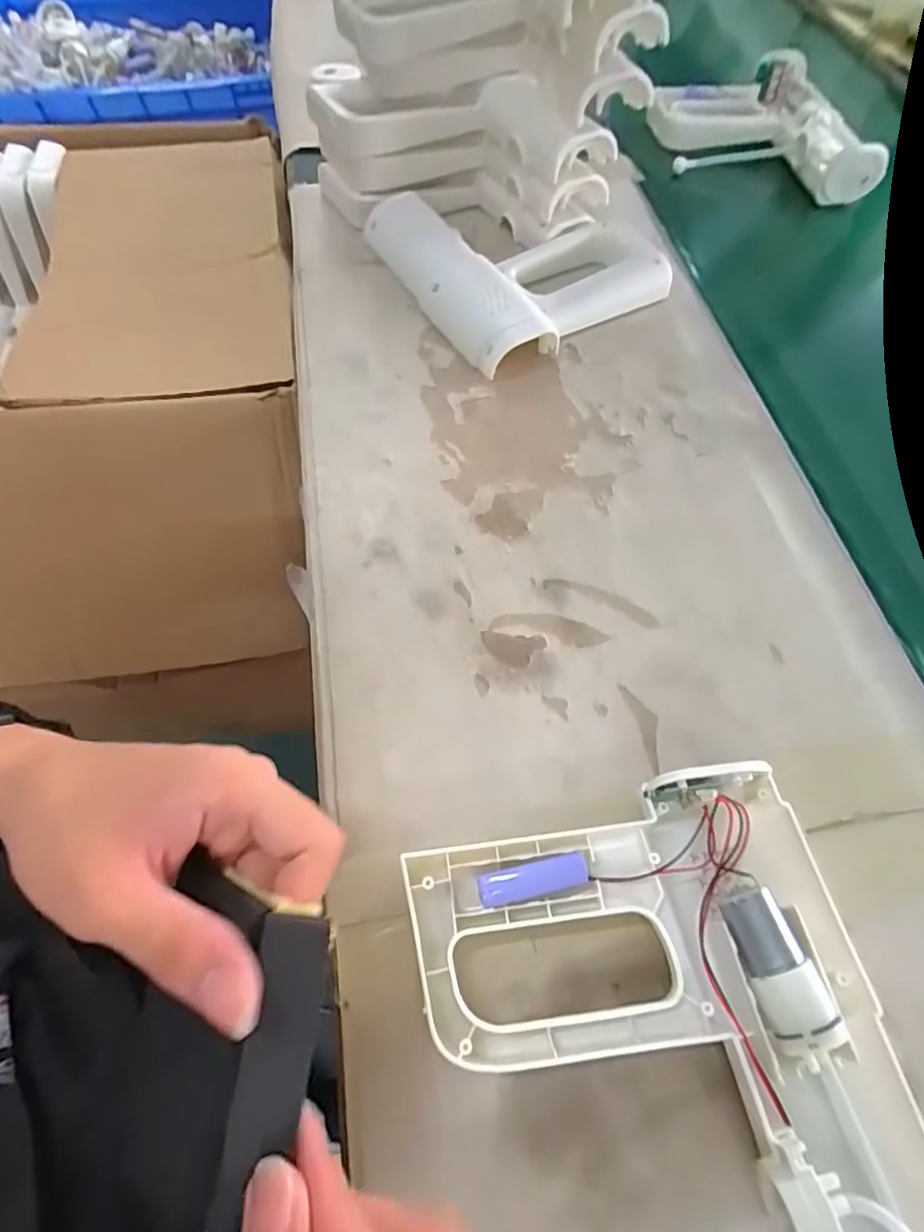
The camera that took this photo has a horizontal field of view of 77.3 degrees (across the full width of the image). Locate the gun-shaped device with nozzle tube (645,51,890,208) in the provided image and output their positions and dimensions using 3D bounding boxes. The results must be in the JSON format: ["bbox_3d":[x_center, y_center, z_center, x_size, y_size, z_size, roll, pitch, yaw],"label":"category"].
[{"bbox_3d":[0.306,-0.497,0.598,0.181,0.048,0.221,-9,63,-4],"label":"gun-shaped device with nozzle tube"}]

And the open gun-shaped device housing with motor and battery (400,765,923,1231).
[{"bbox_3d":[0.087,0.181,0.233,0.190,0.045,0.208,-14,64,-7],"label":"open gun-shaped device housing with motor and battery"}]

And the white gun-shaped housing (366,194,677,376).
[{"bbox_3d":[0.046,-0.302,0.486,0.183,0.030,0.200,-29,66,-14],"label":"white gun-shaped housing"}]

